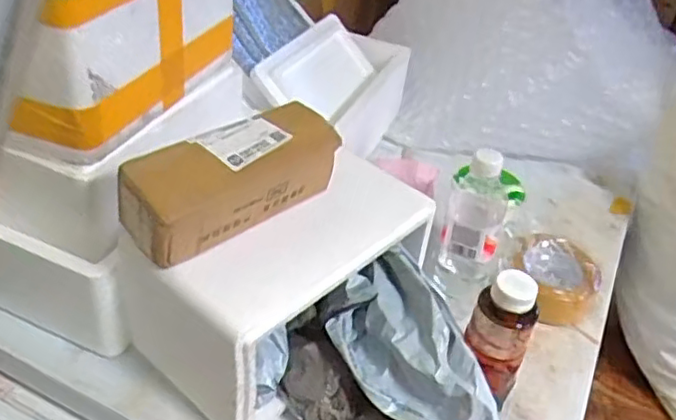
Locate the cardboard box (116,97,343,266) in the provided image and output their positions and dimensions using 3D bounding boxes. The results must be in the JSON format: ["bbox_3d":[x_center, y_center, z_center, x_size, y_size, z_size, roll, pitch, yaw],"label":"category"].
[{"bbox_3d":[-0.096,-0.032,0.619,0.205,0.078,0.076,-24,48,-33],"label":"cardboard box"}]

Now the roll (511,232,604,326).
[{"bbox_3d":[0.274,0.091,0.825,0.110,0.068,0.100,4,39,-3],"label":"roll"}]

